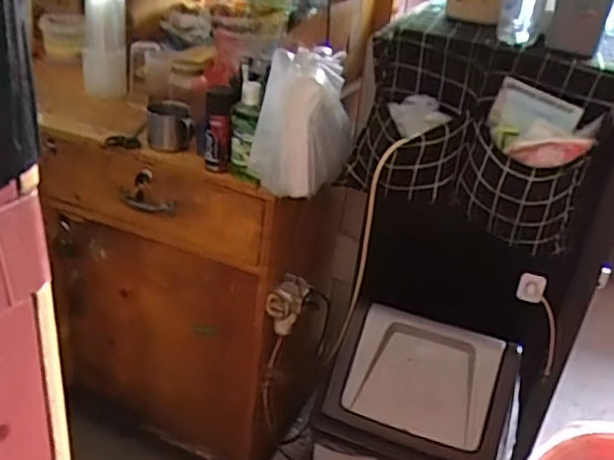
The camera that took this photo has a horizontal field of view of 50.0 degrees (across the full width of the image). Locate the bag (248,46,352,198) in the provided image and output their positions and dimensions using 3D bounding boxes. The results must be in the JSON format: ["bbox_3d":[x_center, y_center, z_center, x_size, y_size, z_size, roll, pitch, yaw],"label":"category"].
[{"bbox_3d":[-0.013,-0.178,1.109,0.099,0.220,0.246,16,32,17],"label":"bag"}]

